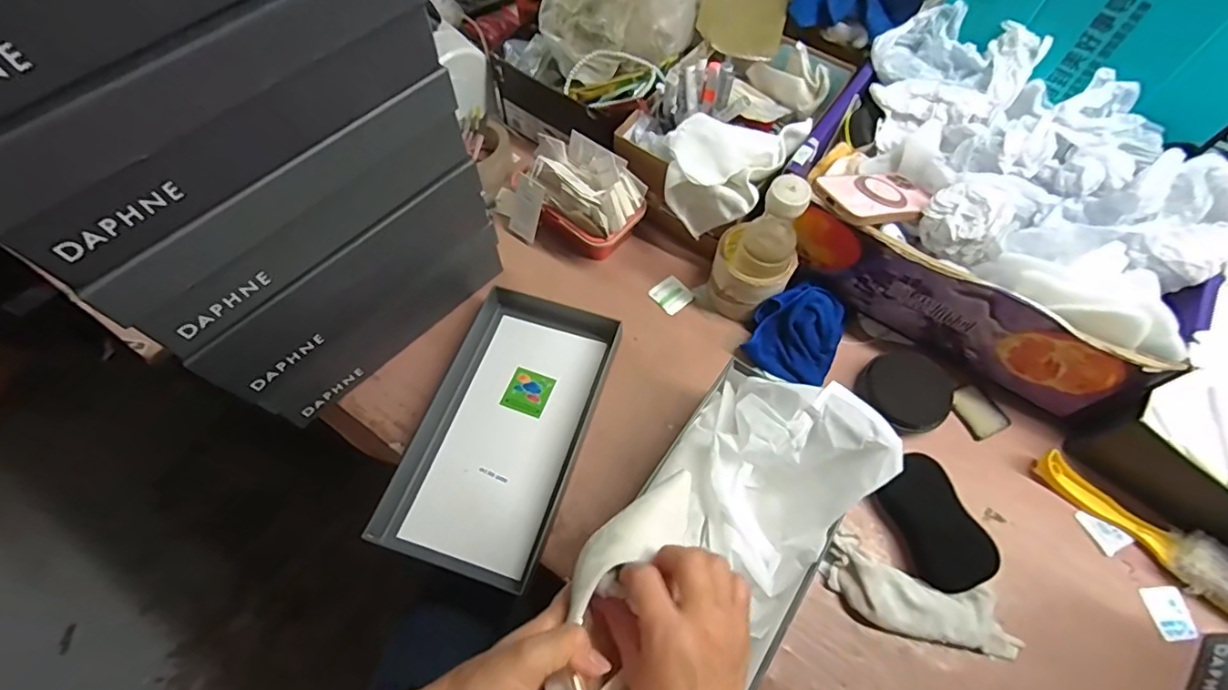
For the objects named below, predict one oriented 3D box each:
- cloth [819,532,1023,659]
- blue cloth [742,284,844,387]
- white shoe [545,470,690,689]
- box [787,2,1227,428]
[{"bbox_3d":[0.288,0.242,0.508,0.178,0.033,0.065,21,65,10],"label":"cloth"},{"bbox_3d":[0.213,-0.016,0.628,0.101,0.051,0.102,25,66,11],"label":"blue cloth"},{"bbox_3d":[-0.002,0.187,0.356,0.068,0.051,0.224,20,63,9],"label":"white shoe"},{"bbox_3d":[0.417,-0.163,0.609,0.383,0.194,0.303,29,66,13],"label":"box"}]

